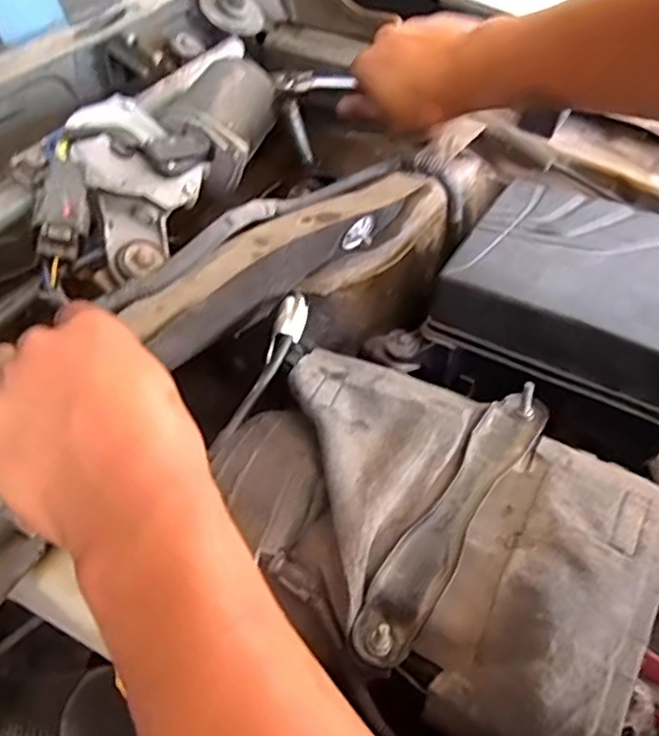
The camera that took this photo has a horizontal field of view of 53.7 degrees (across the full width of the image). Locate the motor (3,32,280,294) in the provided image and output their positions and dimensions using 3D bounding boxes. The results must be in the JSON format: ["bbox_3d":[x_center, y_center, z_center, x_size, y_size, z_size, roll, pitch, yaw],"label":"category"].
[{"bbox_3d":[-0.104,-0.132,0.402,0.082,0.069,0.225,22,53,23],"label":"motor"}]

